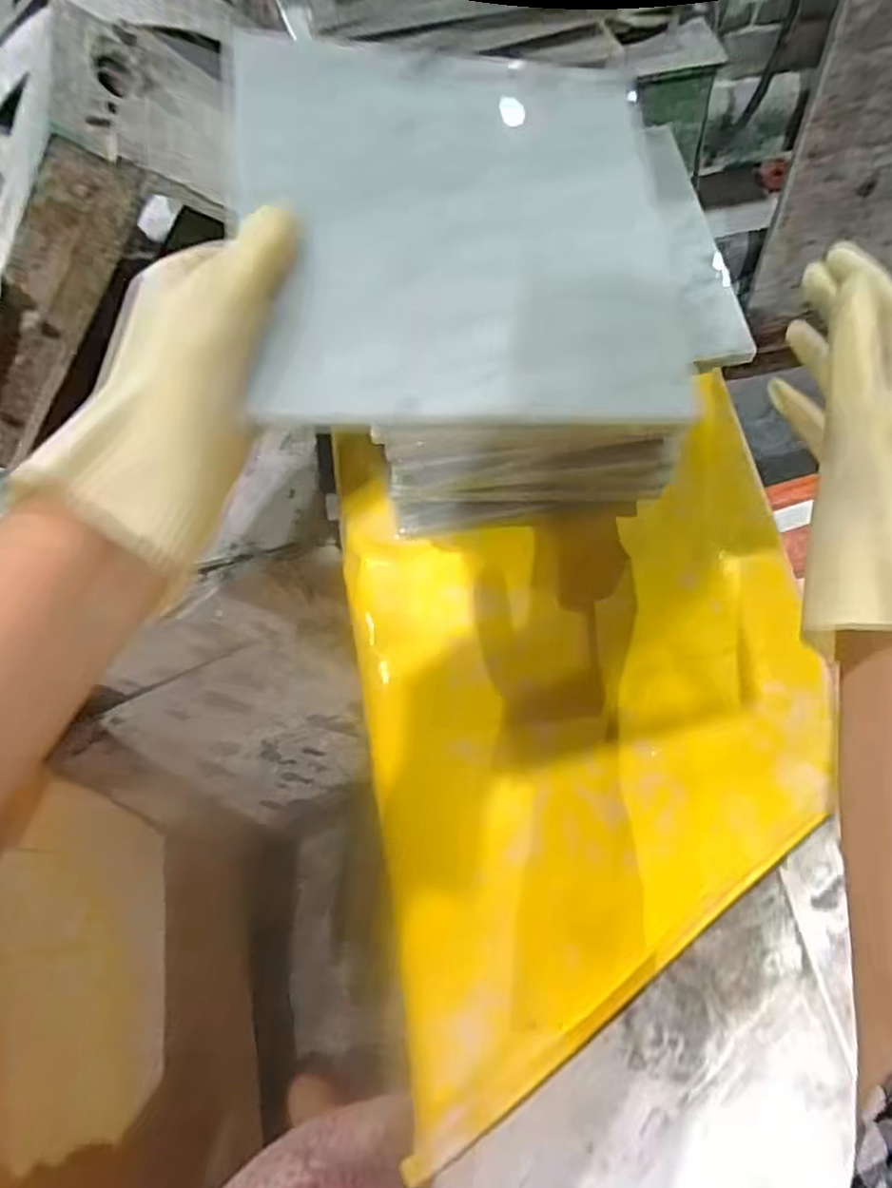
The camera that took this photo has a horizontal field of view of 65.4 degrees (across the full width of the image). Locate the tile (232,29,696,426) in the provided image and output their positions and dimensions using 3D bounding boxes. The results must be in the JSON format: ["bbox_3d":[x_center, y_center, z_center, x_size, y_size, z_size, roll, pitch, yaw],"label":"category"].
[{"bbox_3d":[0.009,-0.168,0.312,0.190,0.012,0.195,-4,77,-11],"label":"tile"}]

